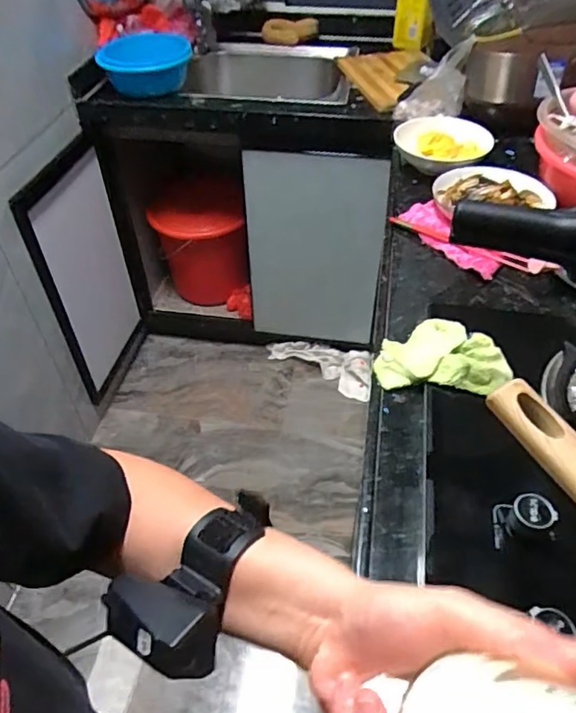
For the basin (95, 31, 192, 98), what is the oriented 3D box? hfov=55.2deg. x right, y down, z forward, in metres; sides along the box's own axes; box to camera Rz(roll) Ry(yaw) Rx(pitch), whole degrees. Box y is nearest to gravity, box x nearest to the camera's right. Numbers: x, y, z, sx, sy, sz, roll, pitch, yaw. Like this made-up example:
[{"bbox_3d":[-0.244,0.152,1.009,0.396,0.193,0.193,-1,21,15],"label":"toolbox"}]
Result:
[{"bbox_3d":[-0.329,-0.674,1.274,0.196,0.085,0.196,-4,46,-2],"label":"basin"}]

